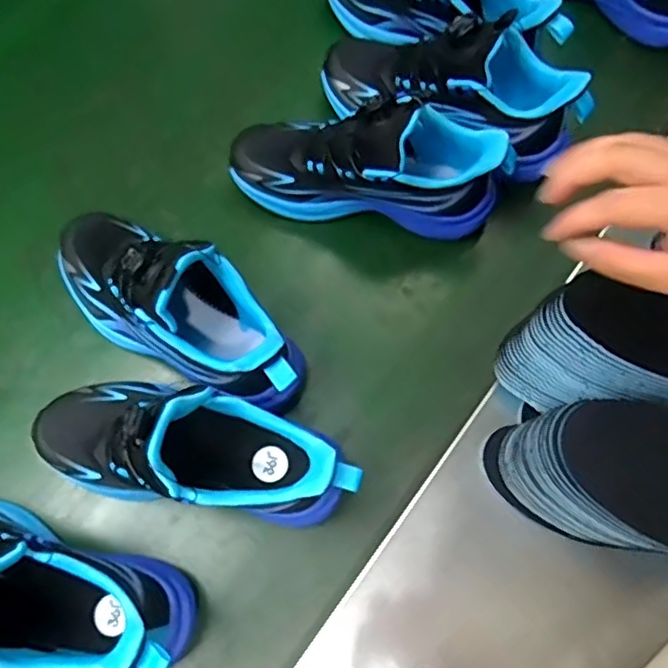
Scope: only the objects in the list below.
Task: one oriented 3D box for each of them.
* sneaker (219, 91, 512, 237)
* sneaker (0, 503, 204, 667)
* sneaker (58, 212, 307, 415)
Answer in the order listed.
[{"bbox_3d":[0.027,-0.149,0.532,0.226,0.122,0.081,8,73,0],"label":"sneaker"},{"bbox_3d":[-0.212,0.169,0.413,0.232,0.132,0.081,19,73,4],"label":"sneaker"},{"bbox_3d":[-0.127,-0.030,0.477,0.238,0.115,0.098,34,75,8],"label":"sneaker"}]

